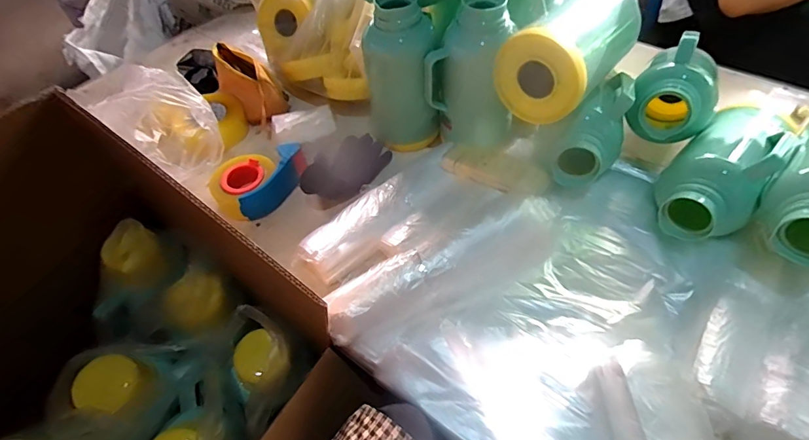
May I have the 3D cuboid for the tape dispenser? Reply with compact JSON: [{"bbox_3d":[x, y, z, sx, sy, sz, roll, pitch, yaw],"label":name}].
[{"bbox_3d":[-0.257,-0.075,0.763,0.112,0.061,0.160,35,62,26],"label":"tape dispenser"}]

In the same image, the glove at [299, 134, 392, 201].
[{"bbox_3d":[-0.101,-0.101,0.795,0.103,0.038,0.181,27,59,22],"label":"glove"}]

